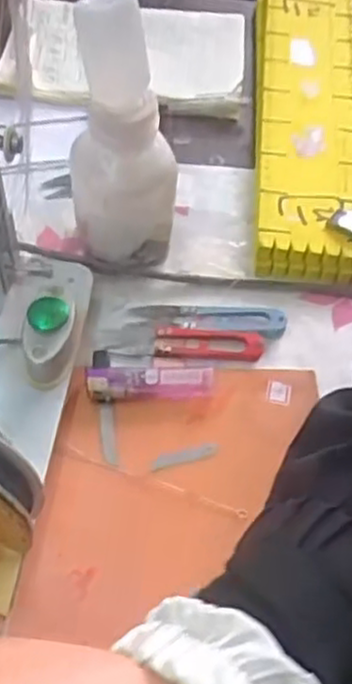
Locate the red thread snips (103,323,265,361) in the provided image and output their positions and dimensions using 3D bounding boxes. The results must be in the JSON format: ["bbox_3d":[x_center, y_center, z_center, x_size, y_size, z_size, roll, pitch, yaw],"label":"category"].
[{"bbox_3d":[0.007,-0.002,0.460,0.096,0.004,0.025,7,53,1],"label":"red thread snips"}]

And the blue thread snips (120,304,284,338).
[{"bbox_3d":[0.021,-0.018,0.473,0.101,0.006,0.023,7,53,0],"label":"blue thread snips"}]

